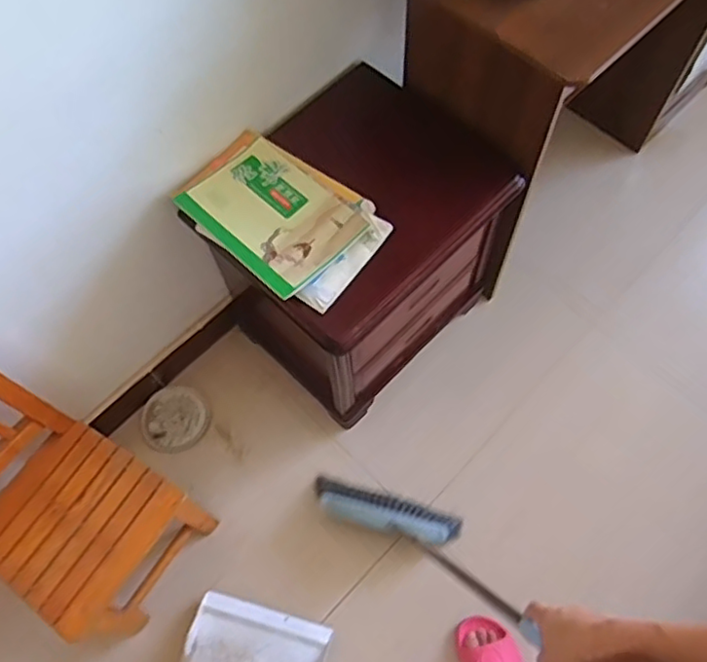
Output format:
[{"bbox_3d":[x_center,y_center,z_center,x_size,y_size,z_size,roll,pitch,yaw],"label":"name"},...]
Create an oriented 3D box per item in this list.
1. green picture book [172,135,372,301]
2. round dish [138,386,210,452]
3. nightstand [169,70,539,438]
[{"bbox_3d":[-0.129,-0.189,1.015,0.190,0.020,0.257,-43,72,-15],"label":"green picture book"},{"bbox_3d":[-0.394,0.185,1.389,0.141,0.017,0.150,-1,66,2],"label":"round dish"},{"bbox_3d":[-0.014,-0.190,1.276,0.461,0.436,0.495,41,74,17],"label":"nightstand"}]

